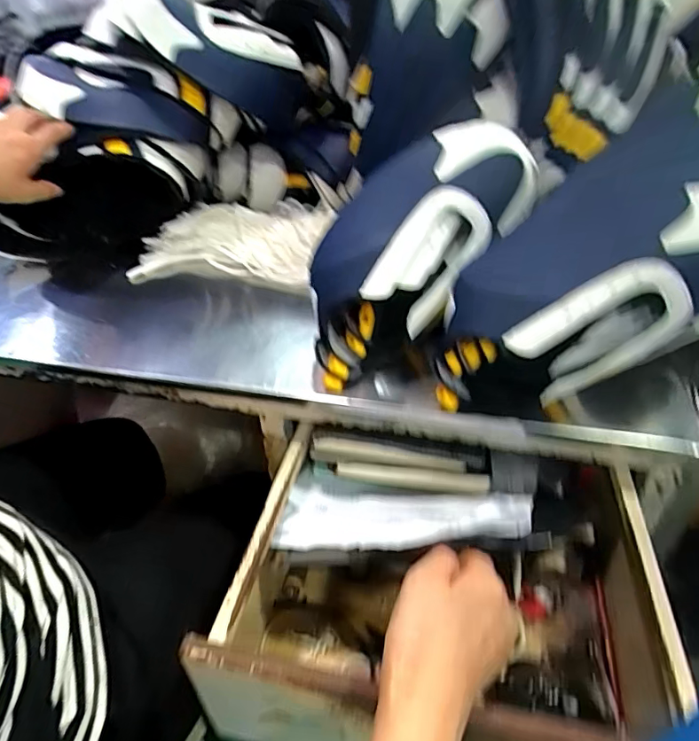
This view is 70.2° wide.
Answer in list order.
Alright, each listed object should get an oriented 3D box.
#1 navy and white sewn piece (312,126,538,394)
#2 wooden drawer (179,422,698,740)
[{"bbox_3d":[0.051,-0.103,0.445,0.262,0.106,0.103,-50,46,5],"label":"navy and white sewn piece"},{"bbox_3d":[0.072,0.175,0.395,0.304,0.155,0.213,7,37,10],"label":"wooden drawer"}]

